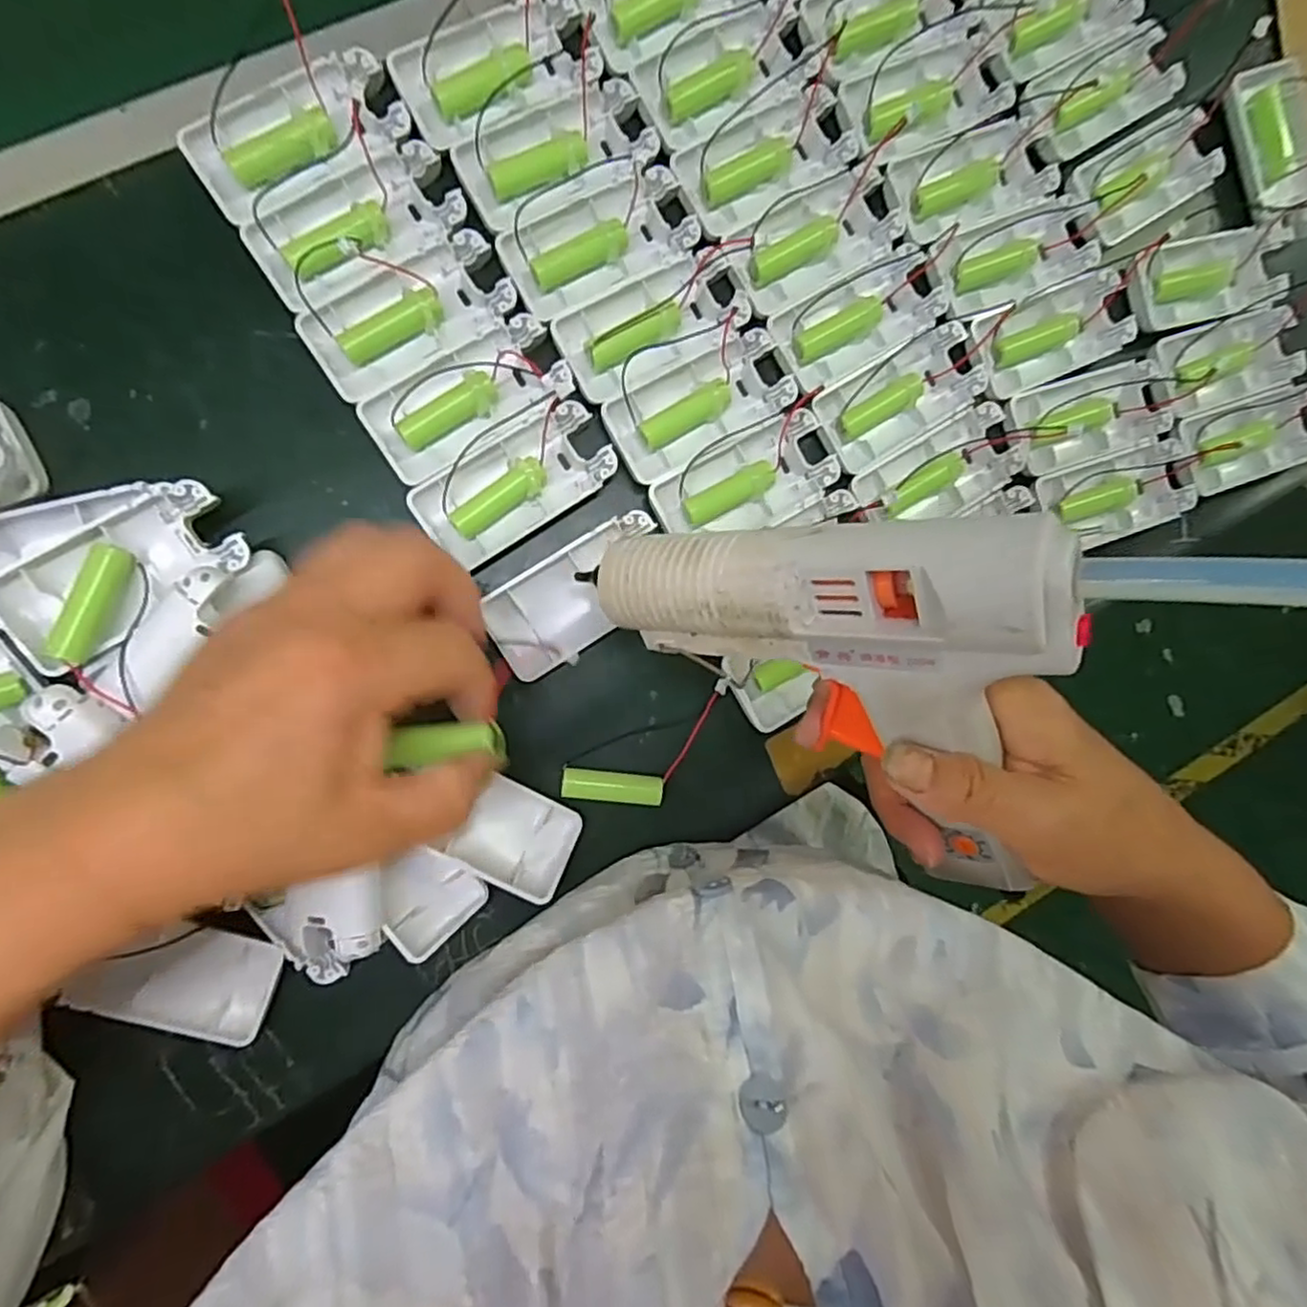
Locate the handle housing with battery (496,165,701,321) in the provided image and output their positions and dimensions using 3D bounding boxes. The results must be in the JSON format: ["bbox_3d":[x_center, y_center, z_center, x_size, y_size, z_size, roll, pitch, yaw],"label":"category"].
[{"bbox_3d":[-0.026,-0.198,0.332,0.090,0.014,0.047,-28,94,-8],"label":"handle housing with battery"}]

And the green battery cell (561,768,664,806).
[{"bbox_3d":[-0.020,0.066,0.336,0.049,0.009,0.014,8,89,-9],"label":"green battery cell"}]

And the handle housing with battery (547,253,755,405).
[{"bbox_3d":[0.001,-0.162,0.337,0.093,0.017,0.045,-31,95,-8],"label":"handle housing with battery"}]

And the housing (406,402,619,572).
[{"bbox_3d":[-0.065,-0.081,0.330,0.091,0.017,0.044,-34,95,-8],"label":"housing"}]

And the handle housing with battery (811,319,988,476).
[{"bbox_3d":[0.130,-0.136,0.362,0.093,0.020,0.045,-33,95,-8],"label":"handle housing with battery"}]

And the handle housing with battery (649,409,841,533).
[{"bbox_3d":[0.046,-0.084,0.346,0.091,0.016,0.044,-31,95,-8],"label":"handle housing with battery"}]

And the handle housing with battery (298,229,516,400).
[{"bbox_3d":[-0.112,-0.157,0.321,0.092,0.015,0.044,-33,95,-8],"label":"handle housing with battery"}]

